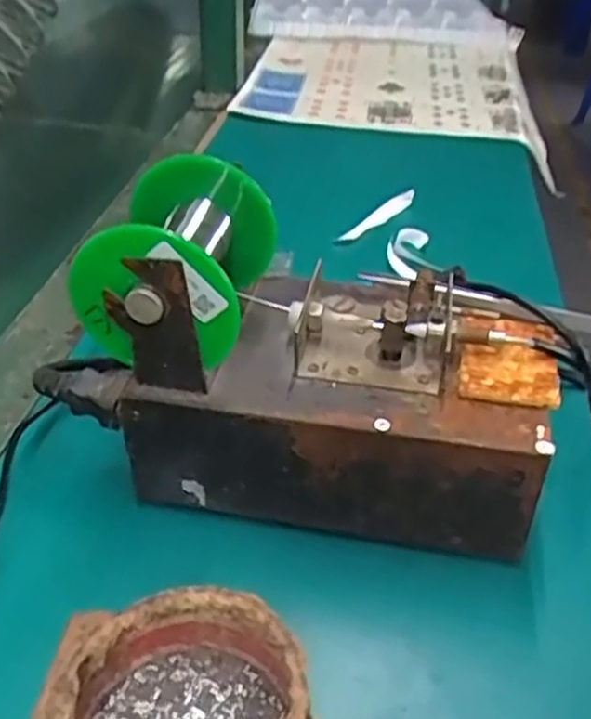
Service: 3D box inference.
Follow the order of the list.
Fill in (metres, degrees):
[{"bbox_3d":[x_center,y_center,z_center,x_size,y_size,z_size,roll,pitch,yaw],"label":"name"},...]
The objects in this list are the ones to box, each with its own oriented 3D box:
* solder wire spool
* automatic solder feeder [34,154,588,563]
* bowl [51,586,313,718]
[{"bbox_3d":[-0.050,-0.039,0.322,0.072,0.073,0.076,5,37,3],"label":"solder wire spool"},{"bbox_3d":[0.007,-0.006,0.344,0.230,0.134,0.107,8,38,7],"label":"automatic solder feeder"},{"bbox_3d":[-0.036,0.122,0.249,0.079,0.040,0.080,1,37,-1],"label":"bowl"}]

